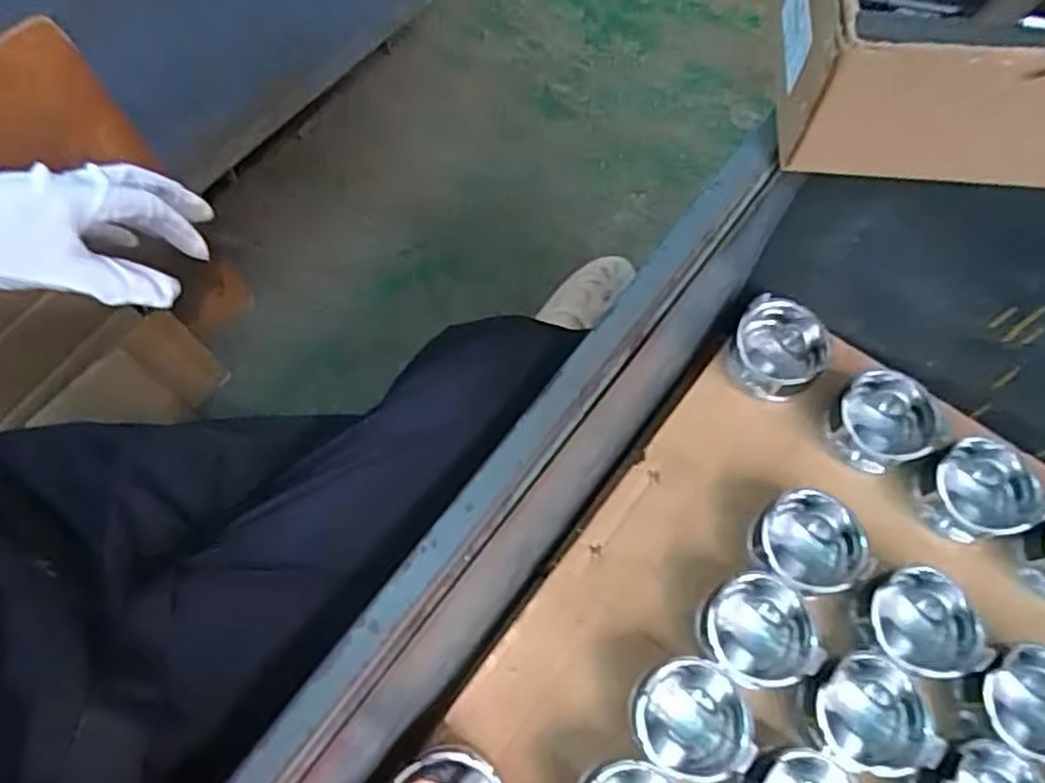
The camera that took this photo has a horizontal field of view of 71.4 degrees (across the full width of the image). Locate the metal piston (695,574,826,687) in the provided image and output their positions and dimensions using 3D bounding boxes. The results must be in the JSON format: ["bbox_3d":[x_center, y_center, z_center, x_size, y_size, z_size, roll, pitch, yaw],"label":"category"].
[{"bbox_3d":[0.193,0.198,0.600,0.095,0.040,0.089,-5,66,-2],"label":"metal piston"}]

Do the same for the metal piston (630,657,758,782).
[{"bbox_3d":[0.131,0.254,0.565,0.093,0.050,0.088,1,66,1],"label":"metal piston"}]

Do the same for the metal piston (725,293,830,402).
[{"bbox_3d":[0.246,-0.039,0.699,0.086,0.071,0.082,0,66,0],"label":"metal piston"}]

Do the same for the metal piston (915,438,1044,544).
[{"bbox_3d":[0.408,0.095,0.655,0.086,0.074,0.082,0,66,0],"label":"metal piston"}]

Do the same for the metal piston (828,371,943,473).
[{"bbox_3d":[0.331,0.027,0.669,0.086,0.052,0.087,0,66,0],"label":"metal piston"}]

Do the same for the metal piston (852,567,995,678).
[{"bbox_3d":[0.324,0.194,0.607,0.087,0.074,0.082,0,66,0],"label":"metal piston"}]

